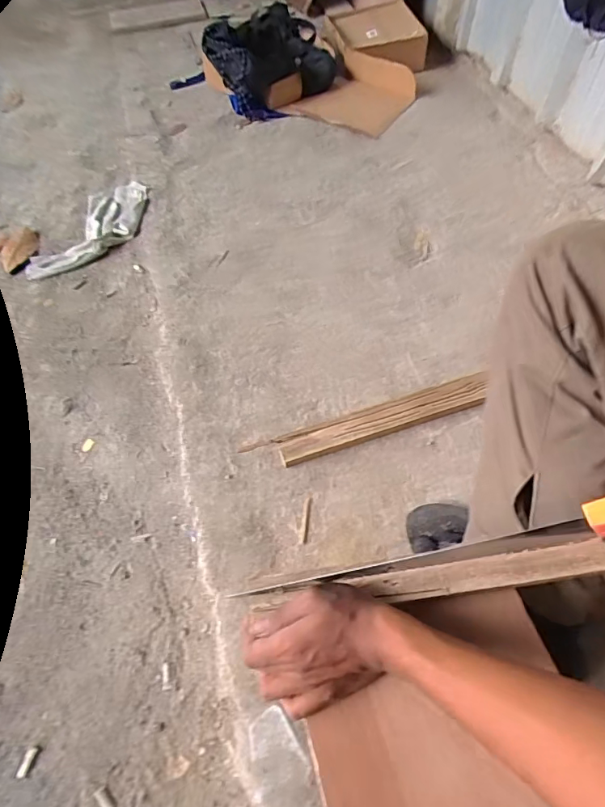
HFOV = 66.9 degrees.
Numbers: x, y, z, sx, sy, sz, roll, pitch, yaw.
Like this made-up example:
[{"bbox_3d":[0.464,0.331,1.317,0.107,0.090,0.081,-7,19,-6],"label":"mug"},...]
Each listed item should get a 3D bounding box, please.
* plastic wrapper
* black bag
[{"bbox_3d":[-0.478,-0.405,1.073,0.170,0.030,0.353,21,62,13],"label":"plastic wrapper"},{"bbox_3d":[-0.086,-0.970,1.303,0.342,0.193,0.194,-31,63,-16],"label":"black bag"}]

